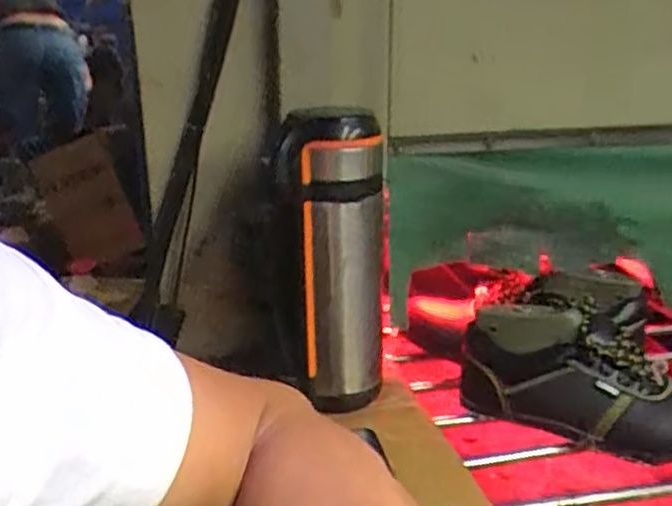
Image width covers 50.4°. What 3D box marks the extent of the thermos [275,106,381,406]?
[{"bbox_3d":[-0.002,0.008,0.676,0.091,0.270,0.102,0,18,0],"label":"thermos"}]

